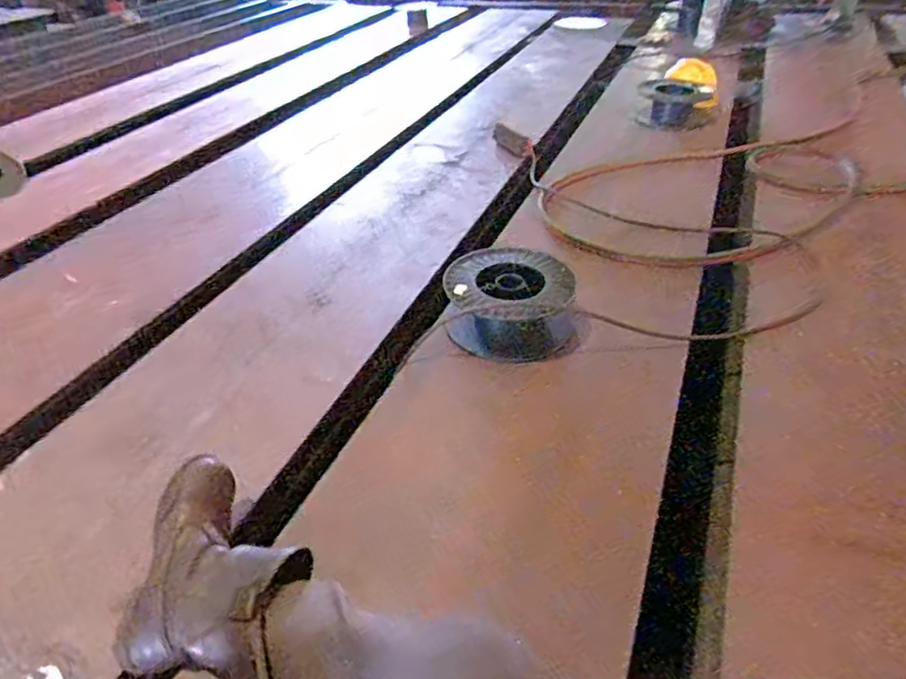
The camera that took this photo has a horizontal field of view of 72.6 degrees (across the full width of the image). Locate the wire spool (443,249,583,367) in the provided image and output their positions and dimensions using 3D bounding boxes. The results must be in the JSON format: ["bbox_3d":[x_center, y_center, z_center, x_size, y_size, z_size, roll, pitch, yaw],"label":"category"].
[{"bbox_3d":[0.111,-0.066,1.210,0.250,0.127,0.229,-2,34,3],"label":"wire spool"}]

